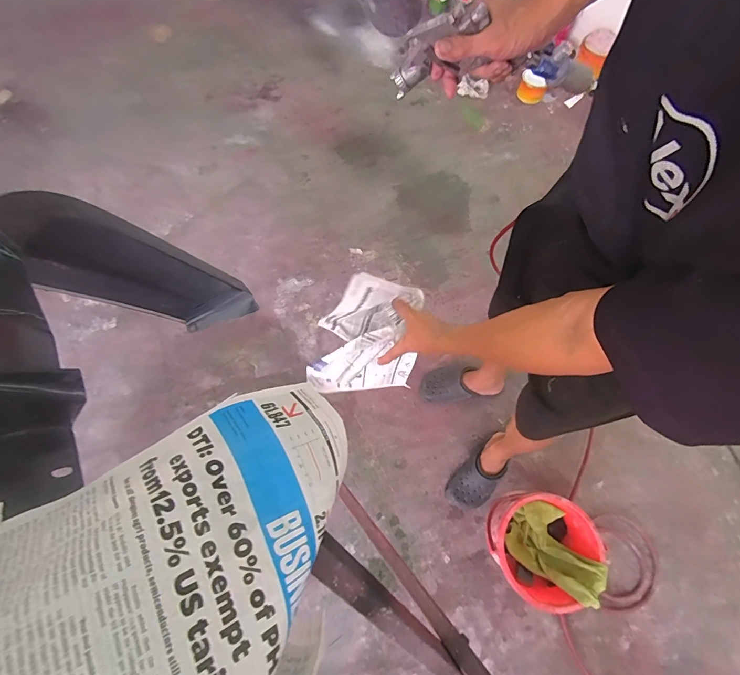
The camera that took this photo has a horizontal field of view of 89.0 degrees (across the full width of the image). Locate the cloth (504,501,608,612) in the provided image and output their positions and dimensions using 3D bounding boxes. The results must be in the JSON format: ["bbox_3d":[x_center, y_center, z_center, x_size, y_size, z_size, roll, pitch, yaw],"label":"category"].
[{"bbox_3d":[0.456,0.513,0.926,0.230,0.098,0.158,32,71,11],"label":"cloth"}]

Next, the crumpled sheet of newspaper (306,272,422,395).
[{"bbox_3d":[-0.017,0.008,0.815,0.234,0.289,0.178,3,70,1],"label":"crumpled sheet of newspaper"}]

